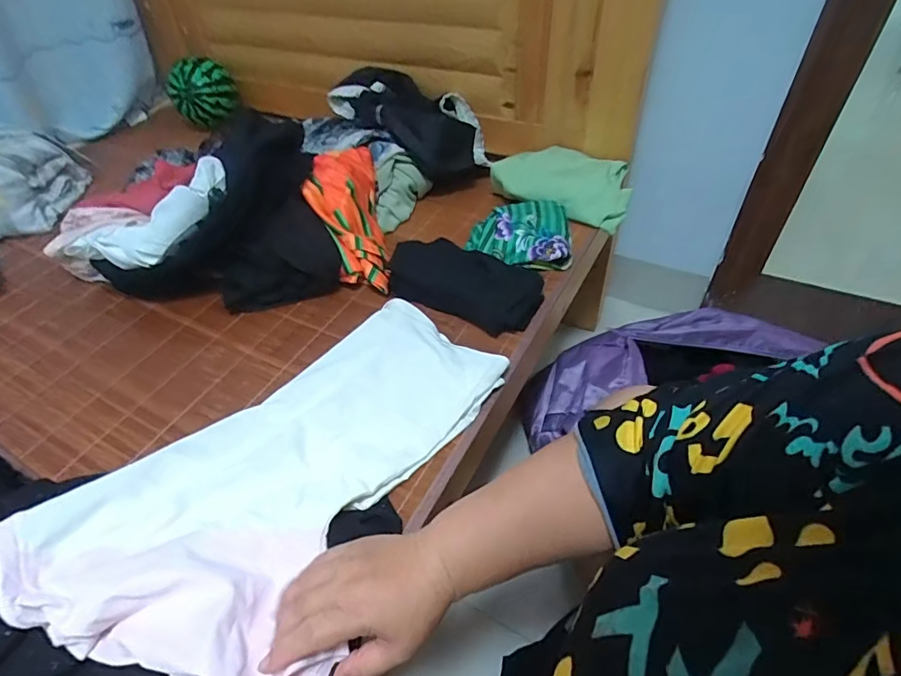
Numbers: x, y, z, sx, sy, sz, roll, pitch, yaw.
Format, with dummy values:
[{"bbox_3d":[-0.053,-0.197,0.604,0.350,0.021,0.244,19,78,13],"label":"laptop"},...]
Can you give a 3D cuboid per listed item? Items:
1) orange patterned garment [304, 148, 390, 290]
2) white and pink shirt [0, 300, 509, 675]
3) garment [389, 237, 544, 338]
[{"bbox_3d":[-0.147,-0.167,0.719,0.104,0.073,0.241,-14,70,-6],"label":"orange patterned garment"},{"bbox_3d":[-0.148,0.103,0.484,0.277,0.092,0.430,19,54,21],"label":"white and pink shirt"},{"bbox_3d":[0.018,-0.076,0.629,0.208,0.051,0.101,20,52,22],"label":"garment"}]

